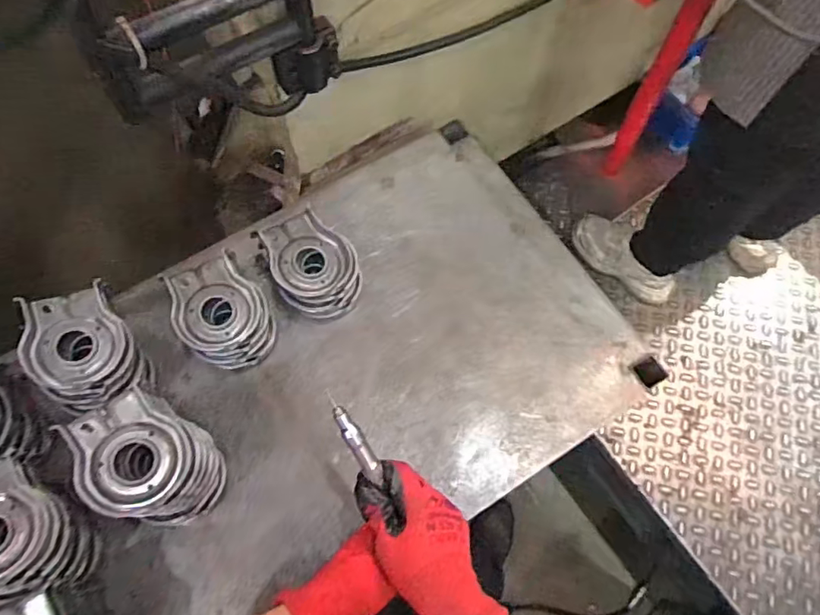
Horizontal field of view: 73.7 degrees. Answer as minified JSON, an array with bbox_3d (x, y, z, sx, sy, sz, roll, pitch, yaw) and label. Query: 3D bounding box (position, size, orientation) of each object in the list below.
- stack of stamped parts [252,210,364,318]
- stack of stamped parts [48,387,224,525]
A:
[{"bbox_3d":[-0.133,-0.054,0.751,0.113,0.072,0.141,-36,73,-13],"label":"stack of stamped parts"},{"bbox_3d":[-0.285,0.169,0.614,0.135,0.139,0.108,41,74,14],"label":"stack of stamped parts"}]

